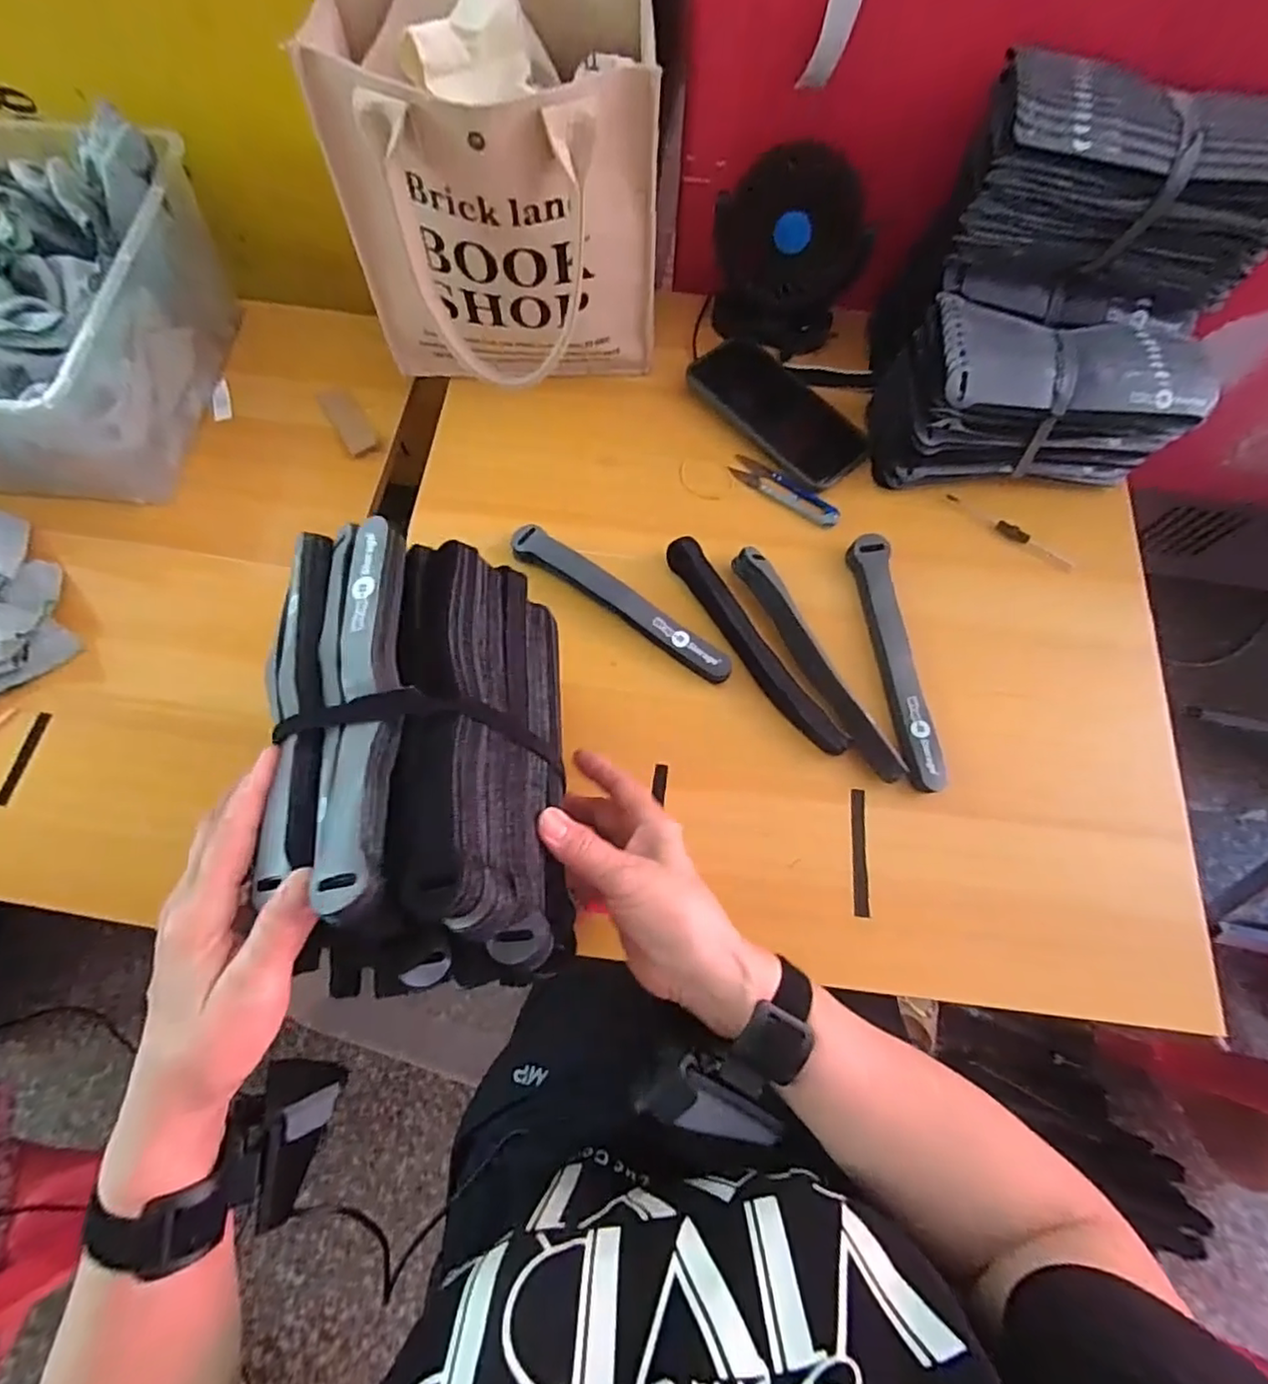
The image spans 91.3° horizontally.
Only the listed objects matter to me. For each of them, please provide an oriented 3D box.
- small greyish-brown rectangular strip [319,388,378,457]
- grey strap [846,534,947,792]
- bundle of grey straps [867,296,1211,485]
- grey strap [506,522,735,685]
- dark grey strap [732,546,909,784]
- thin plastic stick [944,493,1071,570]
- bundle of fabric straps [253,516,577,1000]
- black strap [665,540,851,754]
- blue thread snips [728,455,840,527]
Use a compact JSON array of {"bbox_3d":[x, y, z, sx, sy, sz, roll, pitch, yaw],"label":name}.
[{"bbox_3d":[-0.267,-0.254,0.579,0.028,0.006,0.066,-30,92,-26],"label":"small greyish-brown rectangular strip"},{"bbox_3d":[0.191,-0.025,0.459,0.027,0.023,0.196,-4,72,-3],"label":"grey strap"},{"bbox_3d":[0.310,-0.234,0.489,0.214,0.095,0.107,0,71,-1],"label":"bundle of grey straps"},{"bbox_3d":[-0.010,-0.067,0.471,0.192,0.019,0.028,35,74,10],"label":"grey strap"},{"bbox_3d":[0.131,-0.023,0.448,0.023,0.014,0.196,-27,74,-10],"label":"dark grey strap"},{"bbox_3d":[0.306,-0.132,0.504,0.109,0.004,0.014,35,75,10],"label":"thin plastic stick"},{"bbox_3d":[-0.107,0.027,0.316,0.138,0.097,0.227,-6,72,-2],"label":"bundle of fabric straps"},{"bbox_3d":[0.087,-0.036,0.453,0.024,0.015,0.194,-33,75,-11],"label":"black strap"},{"bbox_3d":[0.126,-0.168,0.515,0.100,0.007,0.024,34,74,10],"label":"blue thread snips"}]

